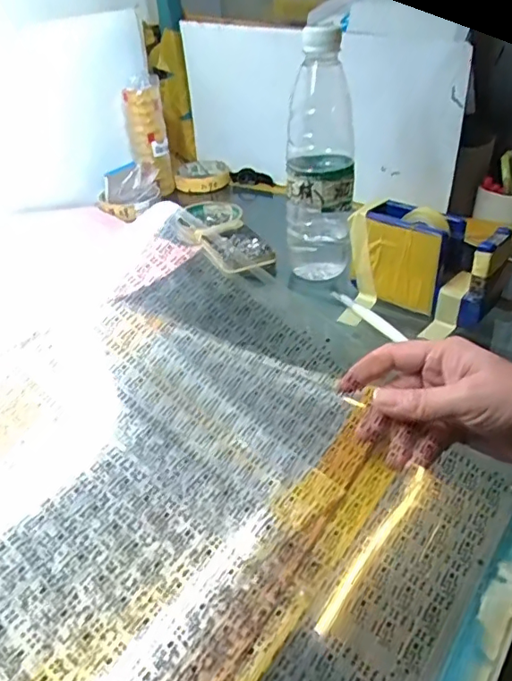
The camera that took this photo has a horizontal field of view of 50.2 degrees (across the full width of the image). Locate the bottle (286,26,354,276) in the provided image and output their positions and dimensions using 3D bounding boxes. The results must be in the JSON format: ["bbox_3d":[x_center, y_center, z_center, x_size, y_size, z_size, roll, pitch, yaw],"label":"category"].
[{"bbox_3d":[0.060,-0.169,0.519,0.061,0.222,0.076,0,36,8],"label":"bottle"}]

